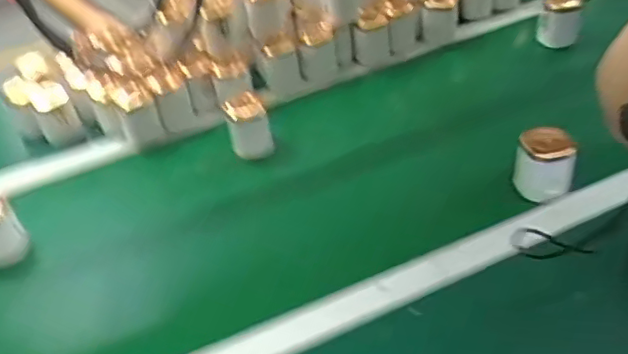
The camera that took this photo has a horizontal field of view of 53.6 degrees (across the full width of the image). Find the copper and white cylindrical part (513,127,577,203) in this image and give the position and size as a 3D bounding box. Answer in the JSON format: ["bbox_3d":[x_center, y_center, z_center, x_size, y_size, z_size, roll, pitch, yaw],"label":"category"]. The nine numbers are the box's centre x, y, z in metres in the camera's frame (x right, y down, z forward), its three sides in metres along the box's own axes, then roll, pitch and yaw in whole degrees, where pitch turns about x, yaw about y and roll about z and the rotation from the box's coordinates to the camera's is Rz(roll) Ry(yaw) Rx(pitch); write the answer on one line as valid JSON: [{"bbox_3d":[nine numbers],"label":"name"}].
[{"bbox_3d":[0.280,-0.016,0.757,0.065,0.068,0.060,9,42,18],"label":"copper and white cylindrical part"}]

